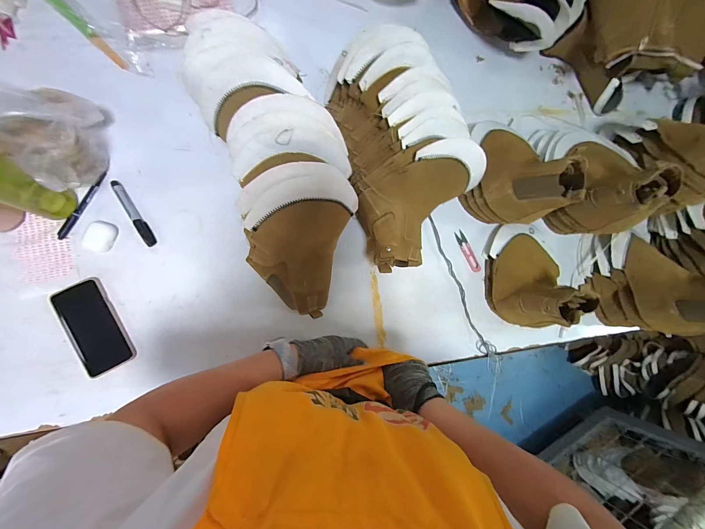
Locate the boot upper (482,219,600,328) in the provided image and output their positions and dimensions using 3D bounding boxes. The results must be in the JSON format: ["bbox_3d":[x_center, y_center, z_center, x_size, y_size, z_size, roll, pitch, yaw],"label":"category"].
[{"bbox_3d":[0.386,0.014,0.635,0.154,0.149,0.226,-5,84,-11],"label":"boot upper"}]

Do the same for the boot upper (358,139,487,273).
[{"bbox_3d":[0.136,-0.111,0.550,0.249,0.082,0.161,-29,90,-12],"label":"boot upper"}]

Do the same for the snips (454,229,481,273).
[{"bbox_3d":[0.265,-0.030,0.699,0.027,0.006,0.103,-25,88,-12],"label":"snips"}]

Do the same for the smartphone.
[{"bbox_3d":[-0.456,0.109,0.534,0.083,0.007,0.165,-29,89,-12],"label":"smartphone"}]

